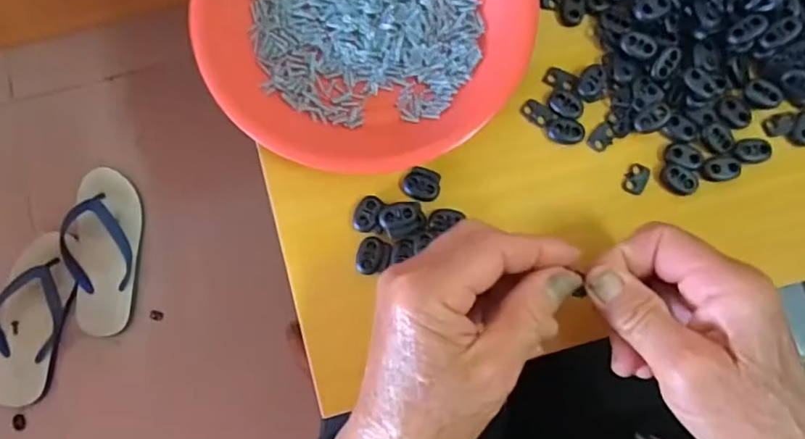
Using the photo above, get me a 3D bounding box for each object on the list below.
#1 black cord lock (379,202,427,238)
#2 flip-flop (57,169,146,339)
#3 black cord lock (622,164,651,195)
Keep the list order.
[{"bbox_3d":[0.000,-0.001,0.330,0.025,0.010,0.019,-23,81,-3],"label":"black cord lock"},{"bbox_3d":[-0.431,0.045,0.830,0.096,0.033,0.231,2,80,1],"label":"flip-flop"},{"bbox_3d":[0.137,-0.024,0.338,0.012,0.004,0.018,25,81,5],"label":"black cord lock"}]

